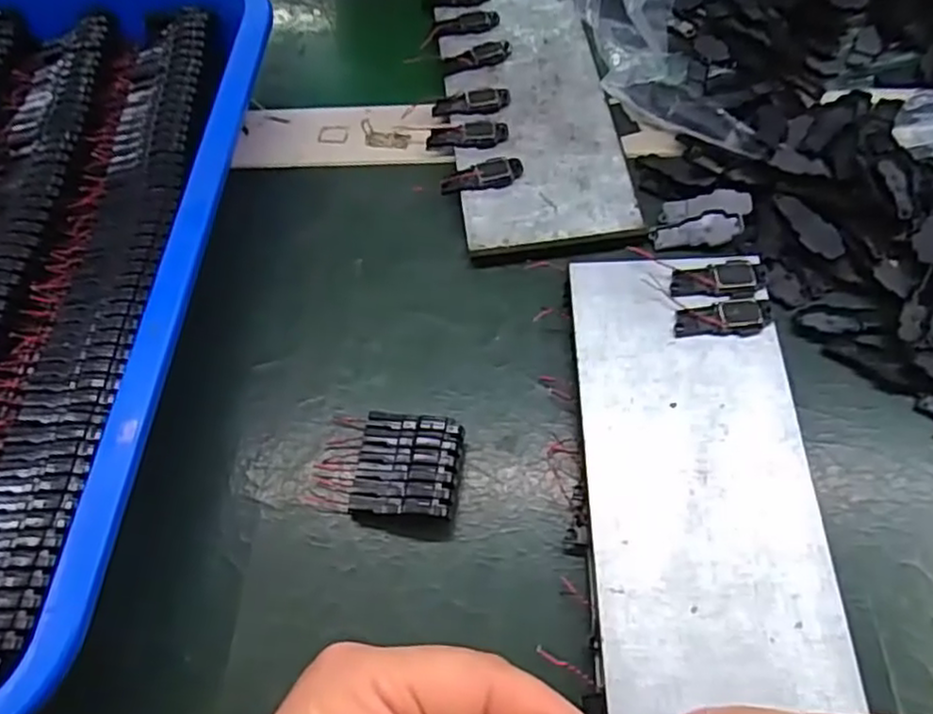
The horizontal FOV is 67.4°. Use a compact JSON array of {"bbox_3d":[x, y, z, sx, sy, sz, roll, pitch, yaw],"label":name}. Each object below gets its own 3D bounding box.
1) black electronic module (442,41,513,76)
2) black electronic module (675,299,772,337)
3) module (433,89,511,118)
[{"bbox_3d":[0.006,-0.160,0.370,0.038,0.006,0.014,-11,62,-2],"label":"black electronic module"},{"bbox_3d":[0.102,-0.015,0.278,0.037,0.005,0.015,-8,62,-1],"label":"black electronic module"},{"bbox_3d":[0.003,-0.131,0.358,0.039,0.005,0.016,-2,62,2],"label":"module"}]

